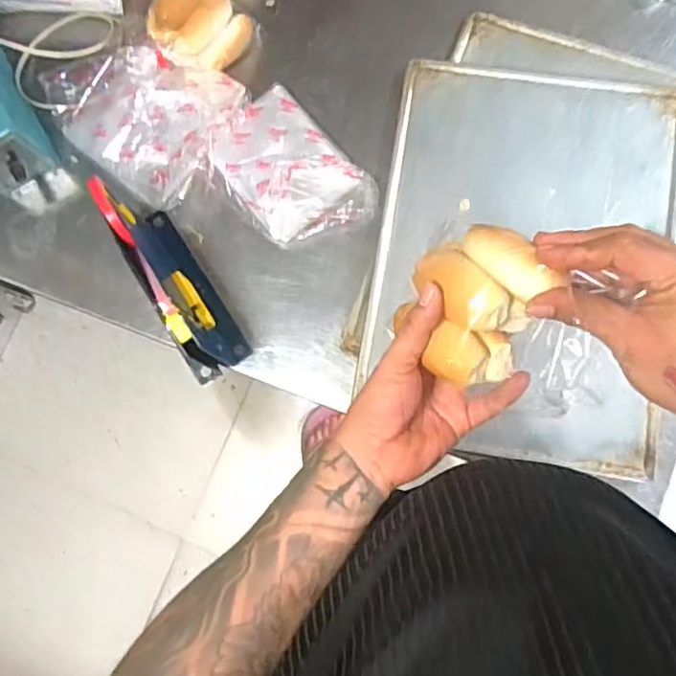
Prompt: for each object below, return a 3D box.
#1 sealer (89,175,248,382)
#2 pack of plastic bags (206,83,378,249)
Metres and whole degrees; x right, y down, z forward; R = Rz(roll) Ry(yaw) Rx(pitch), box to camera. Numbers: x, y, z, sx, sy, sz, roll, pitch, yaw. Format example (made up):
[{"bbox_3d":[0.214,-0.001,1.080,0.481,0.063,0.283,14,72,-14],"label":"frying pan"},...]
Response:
[{"bbox_3d":[-0.172,-0.060,0.653,0.041,0.145,0.226,-32,81,-1],"label":"sealer"},{"bbox_3d":[-0.059,-0.194,0.711,0.136,0.037,0.192,-42,82,-3],"label":"pack of plastic bags"}]

